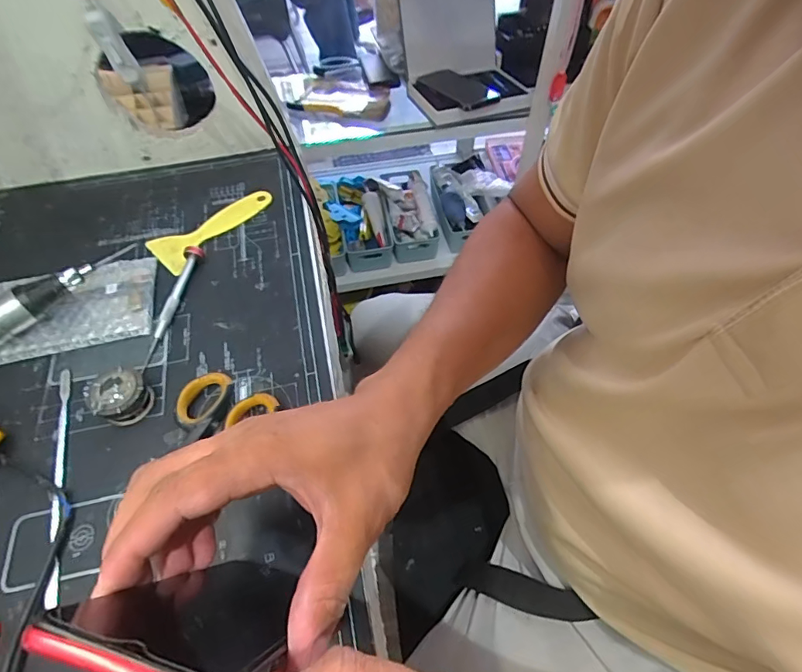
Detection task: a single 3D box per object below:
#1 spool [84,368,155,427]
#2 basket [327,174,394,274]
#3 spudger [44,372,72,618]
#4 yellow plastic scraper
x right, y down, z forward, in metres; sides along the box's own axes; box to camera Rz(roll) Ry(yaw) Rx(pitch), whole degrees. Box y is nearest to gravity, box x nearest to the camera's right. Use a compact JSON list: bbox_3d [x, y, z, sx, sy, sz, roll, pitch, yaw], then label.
[{"bbox_3d":[-0.204,0.044,0.346,0.035,0.024,0.036,0,56,1],"label":"spool"},{"bbox_3d":[-0.095,-0.267,1.084,0.126,0.085,0.241,-10,56,-8],"label":"basket"},{"bbox_3d":[-0.234,0.093,0.325,0.008,0.005,0.169,-17,57,-10],"label":"spudger"},{"bbox_3d":[-0.178,-0.108,0.460,0.048,0.005,0.123,39,65,23],"label":"yellow plastic scraper"}]

